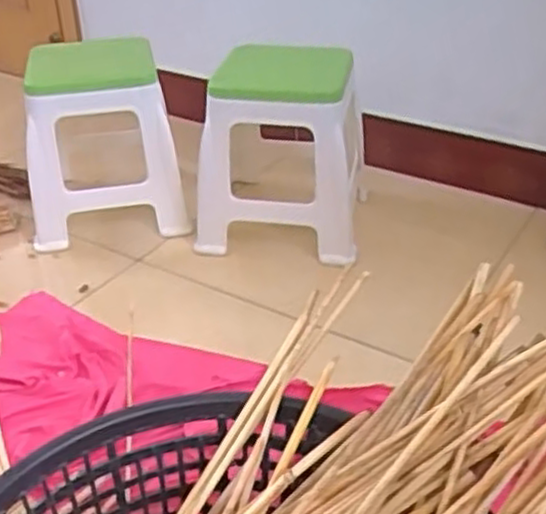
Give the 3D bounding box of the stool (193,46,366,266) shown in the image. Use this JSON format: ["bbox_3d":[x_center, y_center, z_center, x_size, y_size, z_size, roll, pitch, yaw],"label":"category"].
[{"bbox_3d":[0.015,-0.210,1.386,0.303,0.355,0.256,4,34,7],"label":"stool"}]

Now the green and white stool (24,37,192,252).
[{"bbox_3d":[-0.341,-0.225,1.433,0.292,0.339,0.220,-7,35,-9],"label":"green and white stool"}]

